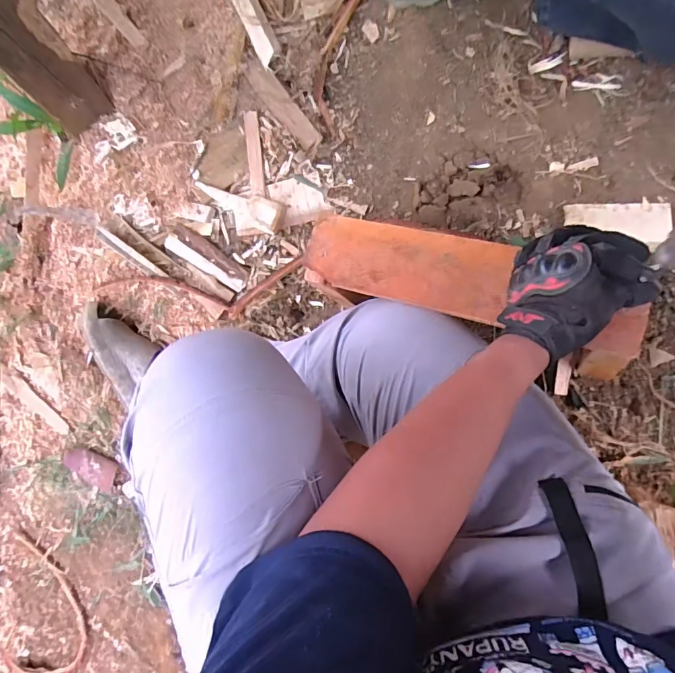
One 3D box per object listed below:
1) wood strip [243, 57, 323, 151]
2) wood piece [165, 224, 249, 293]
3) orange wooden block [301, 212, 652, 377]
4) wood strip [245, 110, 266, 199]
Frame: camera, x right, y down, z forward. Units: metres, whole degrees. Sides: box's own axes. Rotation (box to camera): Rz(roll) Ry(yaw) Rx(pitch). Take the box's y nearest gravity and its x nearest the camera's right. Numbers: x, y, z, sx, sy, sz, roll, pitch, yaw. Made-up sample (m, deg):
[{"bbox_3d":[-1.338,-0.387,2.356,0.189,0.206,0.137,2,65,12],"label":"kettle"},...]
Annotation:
[{"bbox_3d":[-0.094,-0.394,0.749,0.037,0.010,0.181,-37,91,15],"label":"wood strip"},{"bbox_3d":[-0.229,-0.139,0.792,0.154,0.023,0.048,32,83,2],"label":"wood piece"},{"bbox_3d":[0.140,-0.062,0.525,0.387,0.027,0.108,21,83,19],"label":"orange wooden block"},{"bbox_3d":[-0.143,-0.313,0.764,0.024,0.016,0.153,-6,83,-2],"label":"wood strip"}]

